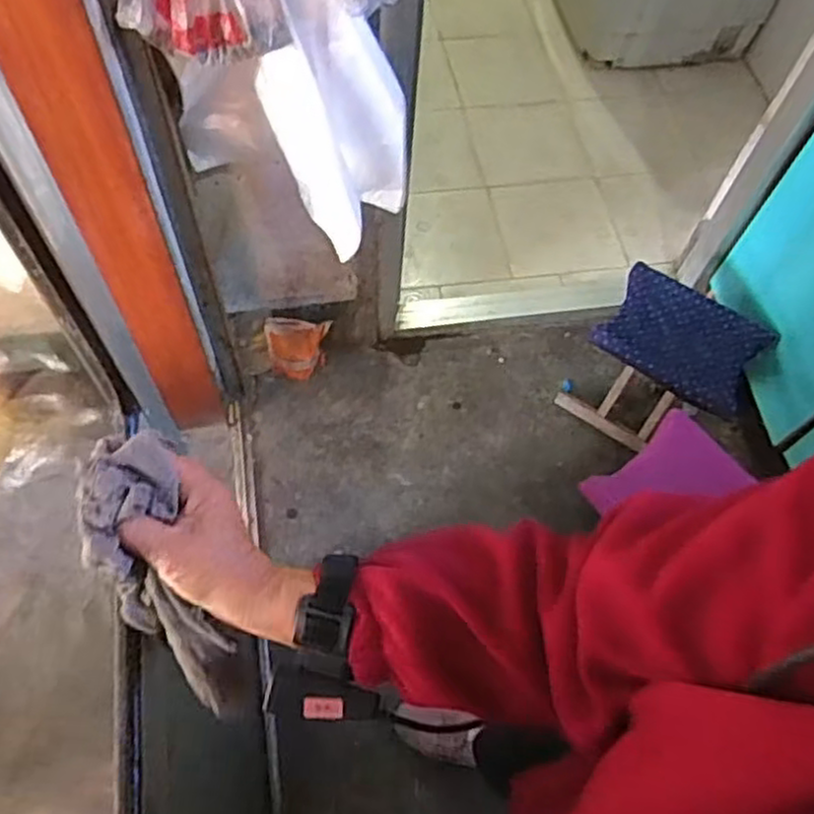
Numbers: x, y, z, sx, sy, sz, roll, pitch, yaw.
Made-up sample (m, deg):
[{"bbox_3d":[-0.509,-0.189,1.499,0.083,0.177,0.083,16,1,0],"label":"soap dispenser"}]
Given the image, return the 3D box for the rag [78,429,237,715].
[{"bbox_3d":[-0.159,0.106,0.475,0.060,0.059,0.178,-19,97,-14],"label":"rag"}]

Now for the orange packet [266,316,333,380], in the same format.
[{"bbox_3d":[-0.217,-0.120,1.517,0.128,0.167,0.052,-12,63,-10],"label":"orange packet"}]

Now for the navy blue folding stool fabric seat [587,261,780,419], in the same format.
[{"bbox_3d":[0.528,-0.135,1.415,0.297,0.060,0.211,28,64,11],"label":"navy blue folding stool fabric seat"}]

